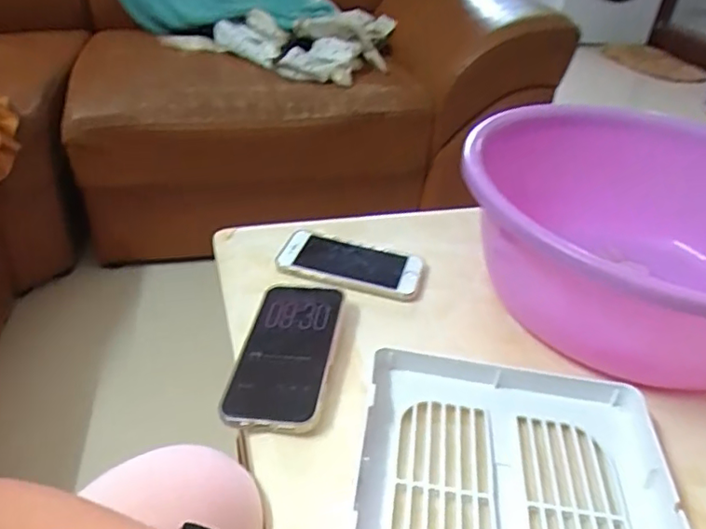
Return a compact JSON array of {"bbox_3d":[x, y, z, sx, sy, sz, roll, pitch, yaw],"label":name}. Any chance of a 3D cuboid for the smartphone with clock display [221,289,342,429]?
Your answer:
[{"bbox_3d":[-0.053,0.065,0.469,0.073,0.014,0.155,9,37,4],"label":"smartphone with clock display"}]

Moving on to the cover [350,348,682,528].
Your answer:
[{"bbox_3d":[0.103,0.142,0.373,0.195,0.027,0.206,9,37,5],"label":"cover"}]

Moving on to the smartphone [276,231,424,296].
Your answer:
[{"bbox_3d":[-0.003,-0.001,0.578,0.141,0.013,0.065,13,37,10],"label":"smartphone"}]

